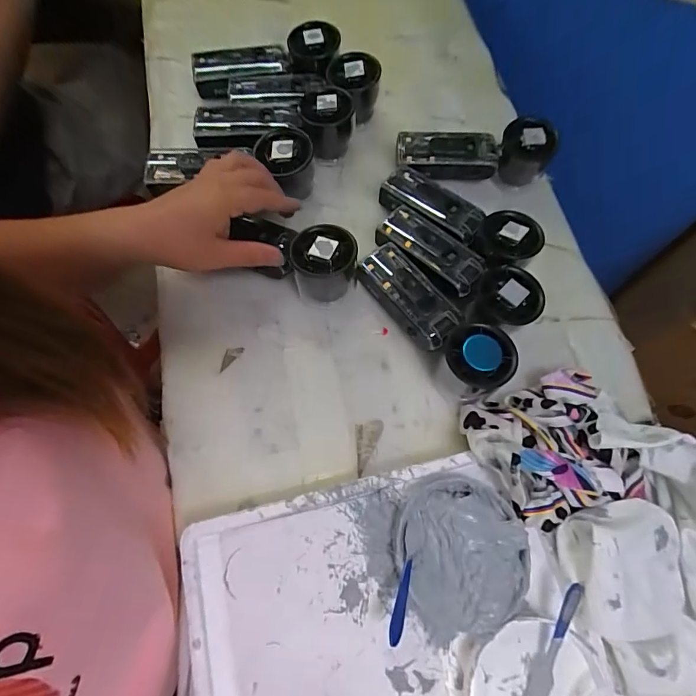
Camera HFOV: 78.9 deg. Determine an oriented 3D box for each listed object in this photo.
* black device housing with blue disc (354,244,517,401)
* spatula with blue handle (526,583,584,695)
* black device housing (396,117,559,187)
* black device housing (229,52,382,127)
[{"bbox_3d":[0.076,-0.027,0.388,0.055,0.047,0.171,-32,71,-18],"label":"black device housing with blue disc"},{"bbox_3d":[0.144,0.205,0.295,0.015,0.008,0.082,24,87,15],"label":"spatula with blue handle"},{"bbox_3d":[0.136,-0.212,0.466,0.170,0.049,0.053,1,64,-5],"label":"black device housing"},{"bbox_3d":[-0.050,-0.290,0.487,0.171,0.061,0.055,1,64,-5],"label":"black device housing"}]

